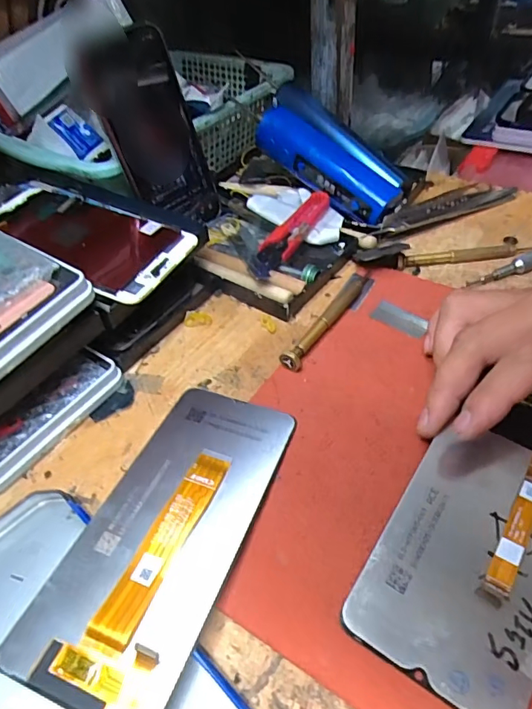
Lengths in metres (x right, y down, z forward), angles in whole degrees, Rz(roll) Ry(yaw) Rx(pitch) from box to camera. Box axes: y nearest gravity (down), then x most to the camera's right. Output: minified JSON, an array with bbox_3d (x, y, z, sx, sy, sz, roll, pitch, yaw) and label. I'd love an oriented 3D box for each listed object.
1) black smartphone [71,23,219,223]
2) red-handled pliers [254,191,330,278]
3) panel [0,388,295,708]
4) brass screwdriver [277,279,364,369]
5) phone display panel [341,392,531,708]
[{"bbox_3d":[-0.084,-0.167,0.376,0.074,0.142,0.010,-41,41,-24],"label":"black smartphone"},{"bbox_3d":[0.018,-0.095,0.373,0.026,0.012,0.104,19,51,23],"label":"red-handled pliers"},{"bbox_3d":[-0.044,0.080,0.231,0.071,0.011,0.156,16,45,17],"label":"panel"},{"bbox_3d":[0.040,-0.022,0.320,0.011,0.013,0.093,25,54,27],"label":"brass screwdriver"},{"bbox_3d":[0.101,0.072,0.219,0.070,0.004,0.151,27,58,24],"label":"phone display panel"}]

